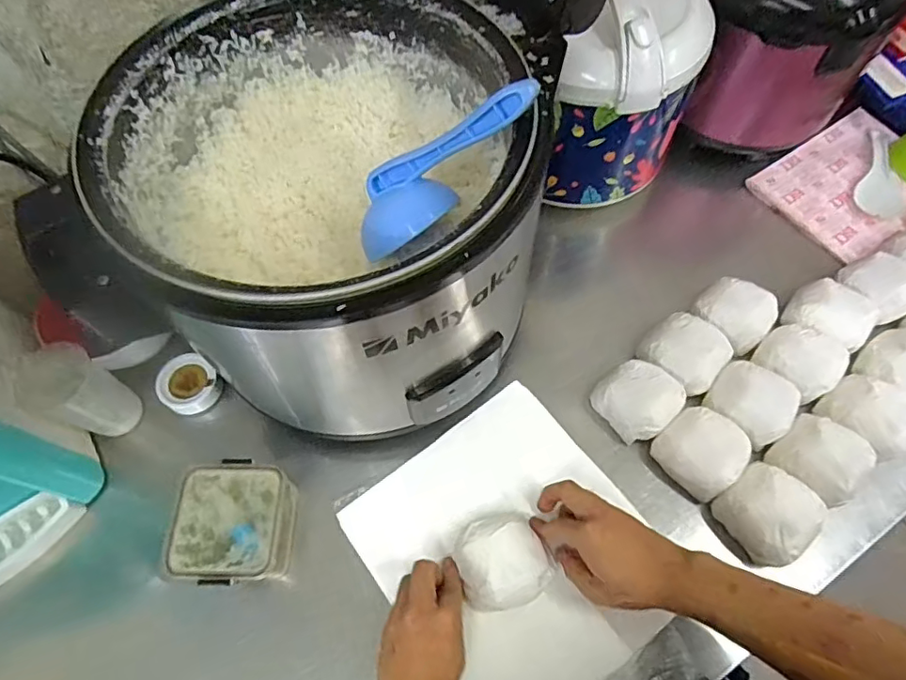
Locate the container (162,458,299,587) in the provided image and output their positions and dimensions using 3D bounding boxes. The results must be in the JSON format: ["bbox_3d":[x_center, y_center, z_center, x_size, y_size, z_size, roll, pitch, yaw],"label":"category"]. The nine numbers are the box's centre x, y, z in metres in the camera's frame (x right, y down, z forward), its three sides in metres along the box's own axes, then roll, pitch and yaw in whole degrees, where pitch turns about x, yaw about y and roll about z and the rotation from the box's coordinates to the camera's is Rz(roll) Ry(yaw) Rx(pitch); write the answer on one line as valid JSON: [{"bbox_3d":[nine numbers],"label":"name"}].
[{"bbox_3d":[-0.214,0.188,0.560,0.109,0.078,0.113,-4,63,0],"label":"container"}]

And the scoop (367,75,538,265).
[{"bbox_3d":[-0.005,-0.141,0.458,0.065,0.193,0.058,11,52,-45],"label":"scoop"}]

